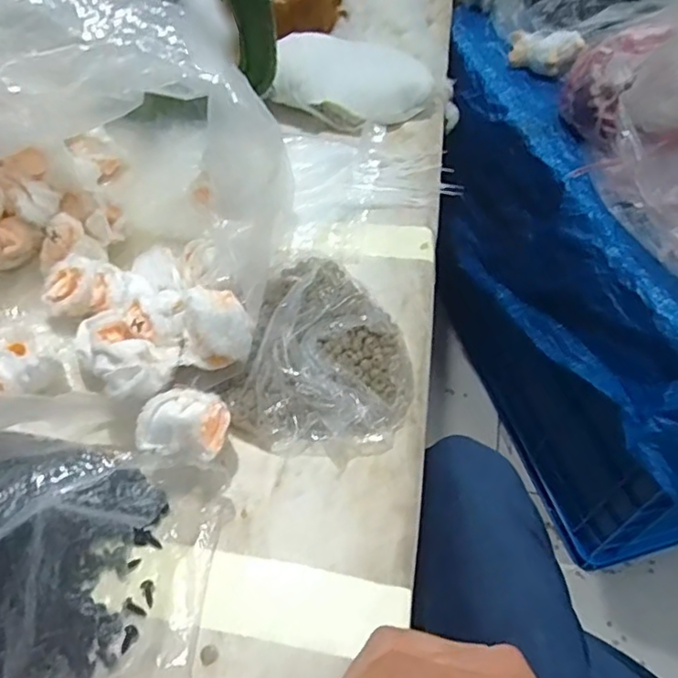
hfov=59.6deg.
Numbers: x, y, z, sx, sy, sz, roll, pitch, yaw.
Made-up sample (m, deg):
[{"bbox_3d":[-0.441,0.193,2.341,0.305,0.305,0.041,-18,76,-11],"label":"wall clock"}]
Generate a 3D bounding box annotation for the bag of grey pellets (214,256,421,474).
[{"bbox_3d":[-0.007,0.008,0.443,0.133,0.036,0.163,18,54,11],"label":"bag of grey pellets"}]

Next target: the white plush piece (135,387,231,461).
[{"bbox_3d":[-0.098,0.056,0.385,0.054,0.041,0.045,5,53,2],"label":"white plush piece"}]

